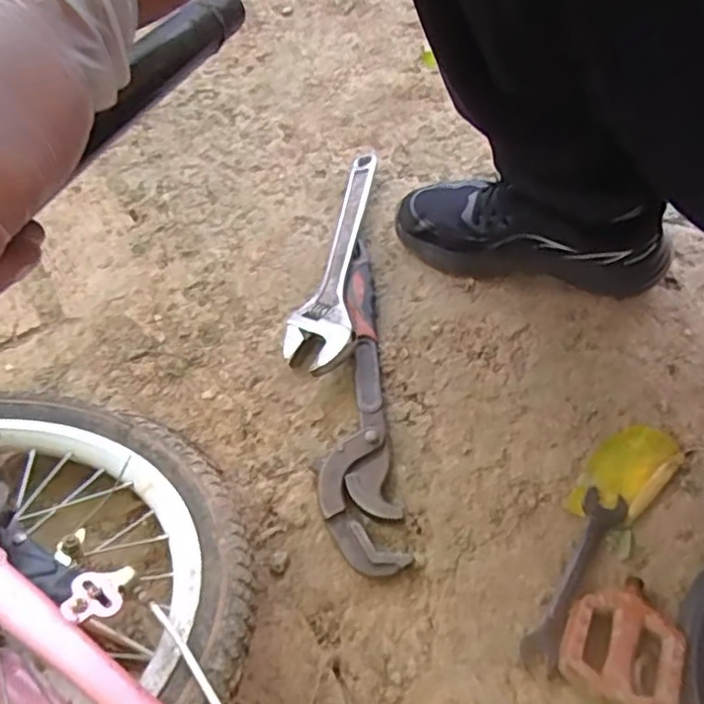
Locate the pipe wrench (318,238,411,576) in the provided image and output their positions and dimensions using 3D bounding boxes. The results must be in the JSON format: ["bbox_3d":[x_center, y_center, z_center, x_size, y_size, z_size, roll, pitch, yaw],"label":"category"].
[{"bbox_3d":[-0.001,0.034,0.591,0.064,0.026,0.326,-5,59,-1],"label":"pipe wrench"}]

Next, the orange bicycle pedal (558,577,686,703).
[{"bbox_3d":[0.198,0.209,0.473,0.075,0.035,0.088,21,62,14],"label":"orange bicycle pedal"}]

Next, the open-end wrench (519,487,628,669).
[{"bbox_3d":[0.176,0.175,0.510,0.033,0.011,0.155,28,64,17],"label":"open-end wrench"}]

